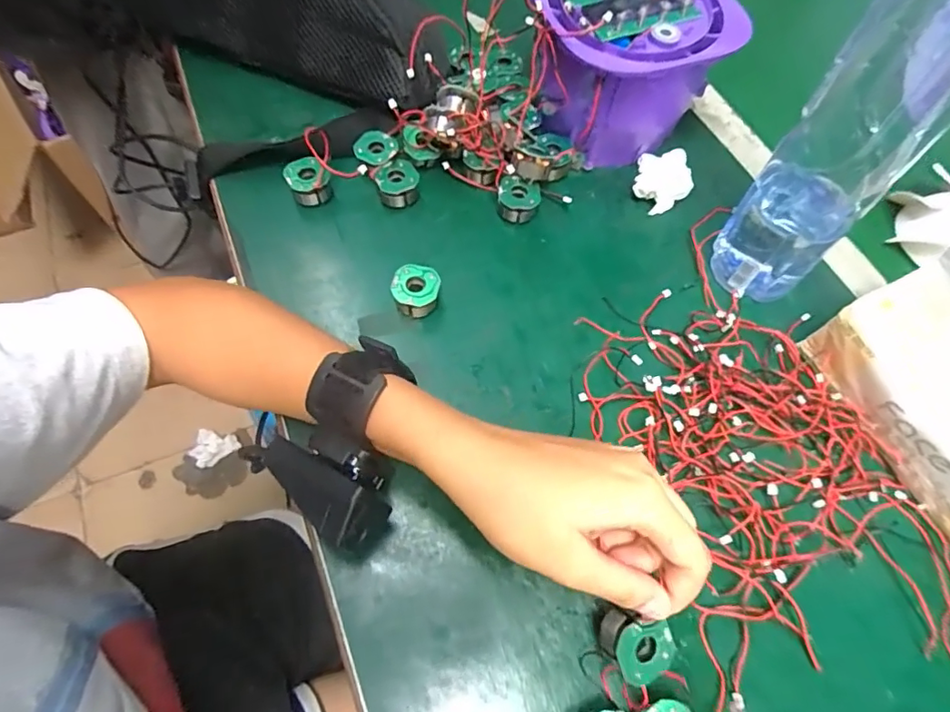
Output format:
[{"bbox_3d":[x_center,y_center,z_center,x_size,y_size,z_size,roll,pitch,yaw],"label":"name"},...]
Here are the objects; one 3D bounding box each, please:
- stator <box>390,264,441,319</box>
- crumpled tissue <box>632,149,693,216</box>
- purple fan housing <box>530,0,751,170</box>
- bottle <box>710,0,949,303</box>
[{"bbox_3d":[-0.038,-0.042,0.352,0.031,0.027,0.028,3,64,0],"label":"stator"},{"bbox_3d":[0.146,-0.136,0.410,0.041,0.021,0.053,17,65,7],"label":"crumpled tissue"},{"bbox_3d":[0.111,-0.225,0.407,0.145,0.104,0.139,3,64,0],"label":"purple fan housing"},{"bbox_3d":[0.204,-0.116,0.283,0.060,0.230,0.063,38,69,15],"label":"bottle"}]

